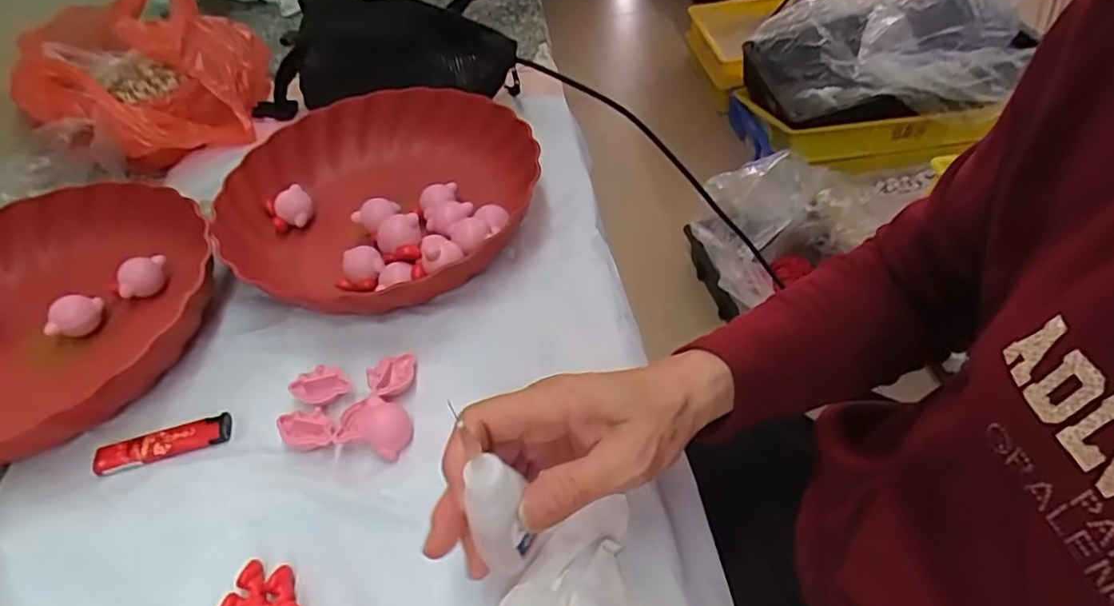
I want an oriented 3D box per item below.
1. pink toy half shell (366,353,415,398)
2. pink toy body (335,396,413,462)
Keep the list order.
[{"bbox_3d":[-0.104,0.046,0.395,0.032,0.012,0.026,-29,51,-19],"label":"pink toy half shell"},{"bbox_3d":[-0.107,0.069,0.368,0.041,0.020,0.039,-1,46,1],"label":"pink toy body"}]

